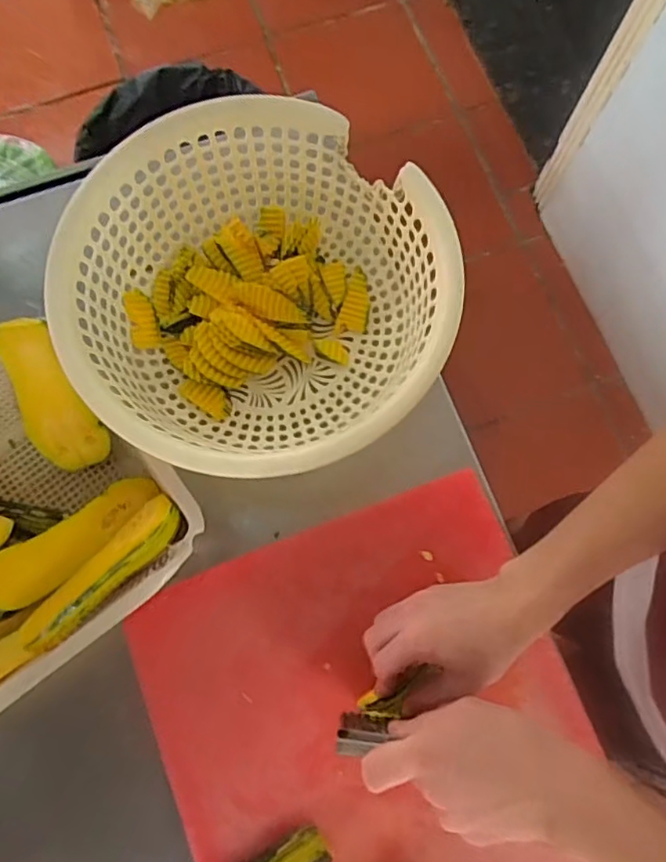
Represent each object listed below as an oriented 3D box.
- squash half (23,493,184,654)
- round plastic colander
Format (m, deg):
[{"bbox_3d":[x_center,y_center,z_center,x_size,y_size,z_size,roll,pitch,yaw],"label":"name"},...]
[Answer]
[{"bbox_3d":[-0.187,0.118,0.499,0.048,0.047,0.154,41,80,8],"label":"squash half"},{"bbox_3d":[-0.074,-0.122,0.556,0.311,0.125,0.318,0,77,-1],"label":"round plastic colander"}]

